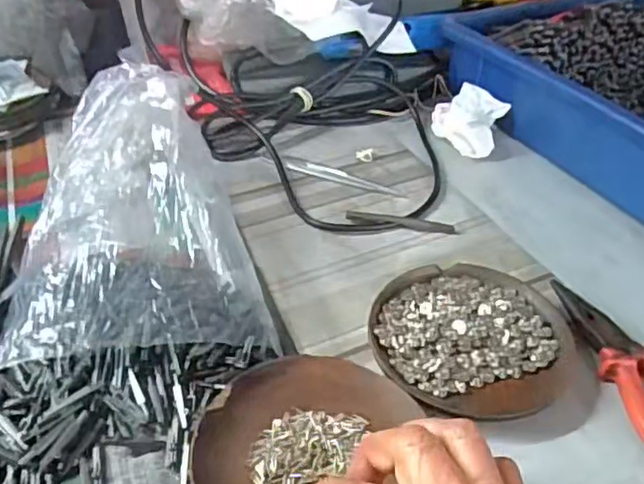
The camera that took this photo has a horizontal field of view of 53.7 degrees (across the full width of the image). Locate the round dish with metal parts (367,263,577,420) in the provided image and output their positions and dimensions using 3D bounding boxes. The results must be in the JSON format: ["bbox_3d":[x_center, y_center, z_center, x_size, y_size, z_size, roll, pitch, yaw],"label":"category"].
[{"bbox_3d":[0.086,0.054,0.374,0.112,0.020,0.107,1,39,-1],"label":"round dish with metal parts"}]

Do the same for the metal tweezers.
[{"bbox_3d":[0.008,-0.057,0.519,0.125,0.006,0.019,15,41,16],"label":"metal tweezers"}]

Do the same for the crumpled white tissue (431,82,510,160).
[{"bbox_3d":[0.129,-0.105,0.552,0.064,0.042,0.063,9,39,9],"label":"crumpled white tissue"}]

